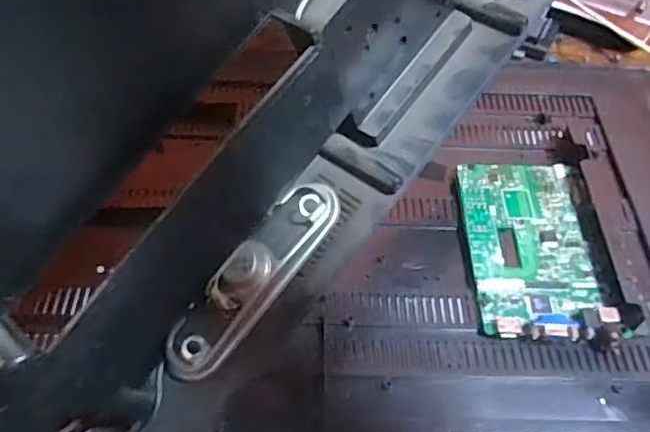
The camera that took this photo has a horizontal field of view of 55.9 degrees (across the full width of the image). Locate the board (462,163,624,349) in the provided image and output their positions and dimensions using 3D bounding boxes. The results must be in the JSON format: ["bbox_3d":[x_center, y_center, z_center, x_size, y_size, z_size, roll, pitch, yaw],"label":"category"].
[{"bbox_3d":[0.146,0.019,0.437,0.085,0.019,0.151,-1,56,-2],"label":"board"}]

